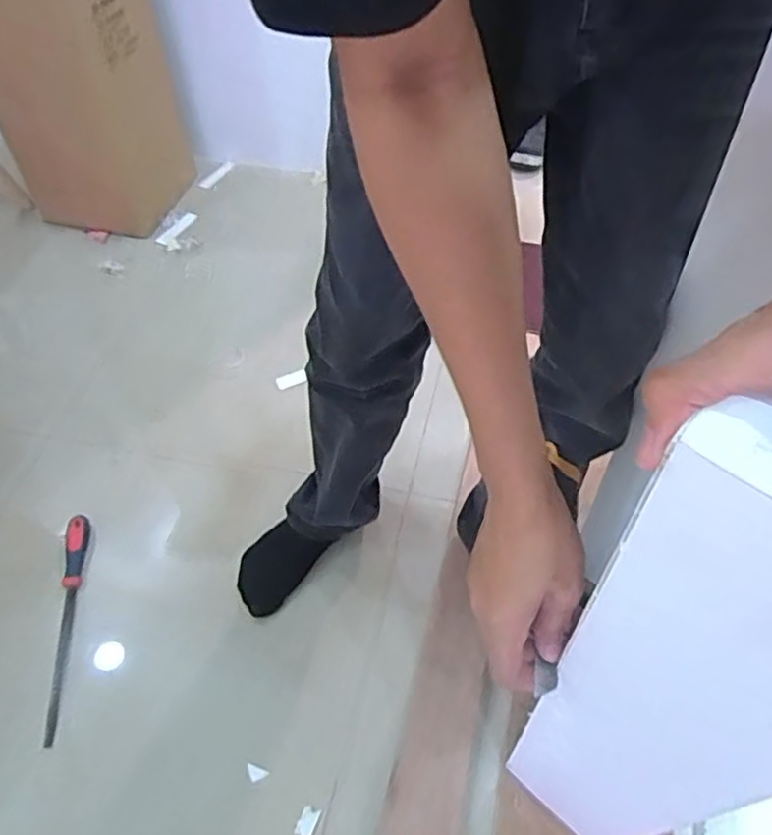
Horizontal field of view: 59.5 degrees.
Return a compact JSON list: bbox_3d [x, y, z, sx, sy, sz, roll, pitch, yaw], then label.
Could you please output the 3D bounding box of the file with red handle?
[{"bbox_3d":[-0.421,0.264,0.895,0.029,0.022,0.311,-9,50,-6],"label":"file with red handle"}]

